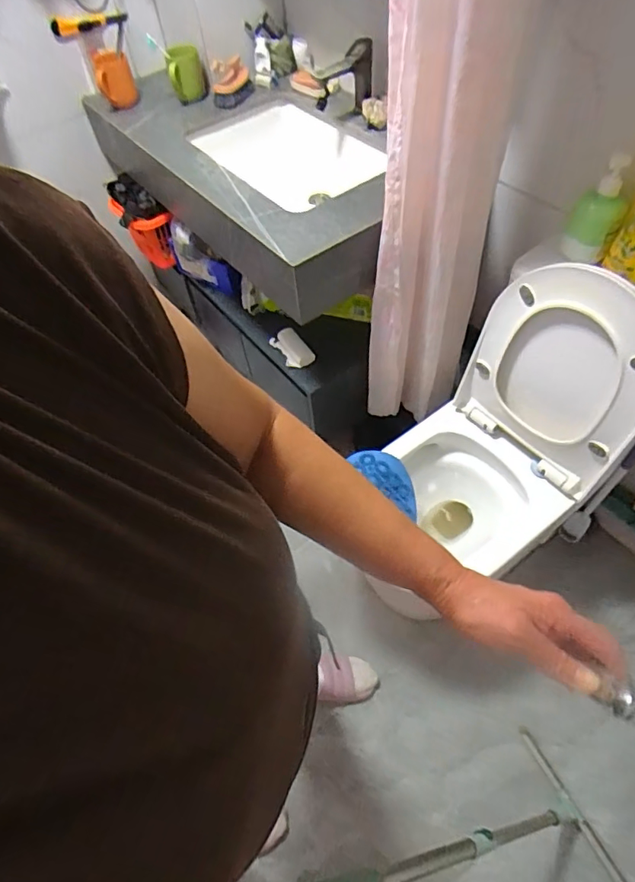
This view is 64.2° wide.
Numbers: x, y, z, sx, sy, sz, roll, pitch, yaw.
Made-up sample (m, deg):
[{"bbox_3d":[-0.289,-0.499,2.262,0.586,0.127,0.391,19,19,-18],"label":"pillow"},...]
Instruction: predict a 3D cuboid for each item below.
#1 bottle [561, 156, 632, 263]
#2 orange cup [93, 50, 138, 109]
[{"bbox_3d":[0.507,-0.412,0.915,0.088,0.168,0.051,20,59,18],"label":"bottle"},{"bbox_3d":[-0.539,-0.961,1.355,0.093,0.116,0.085,-18,55,-8],"label":"orange cup"}]

